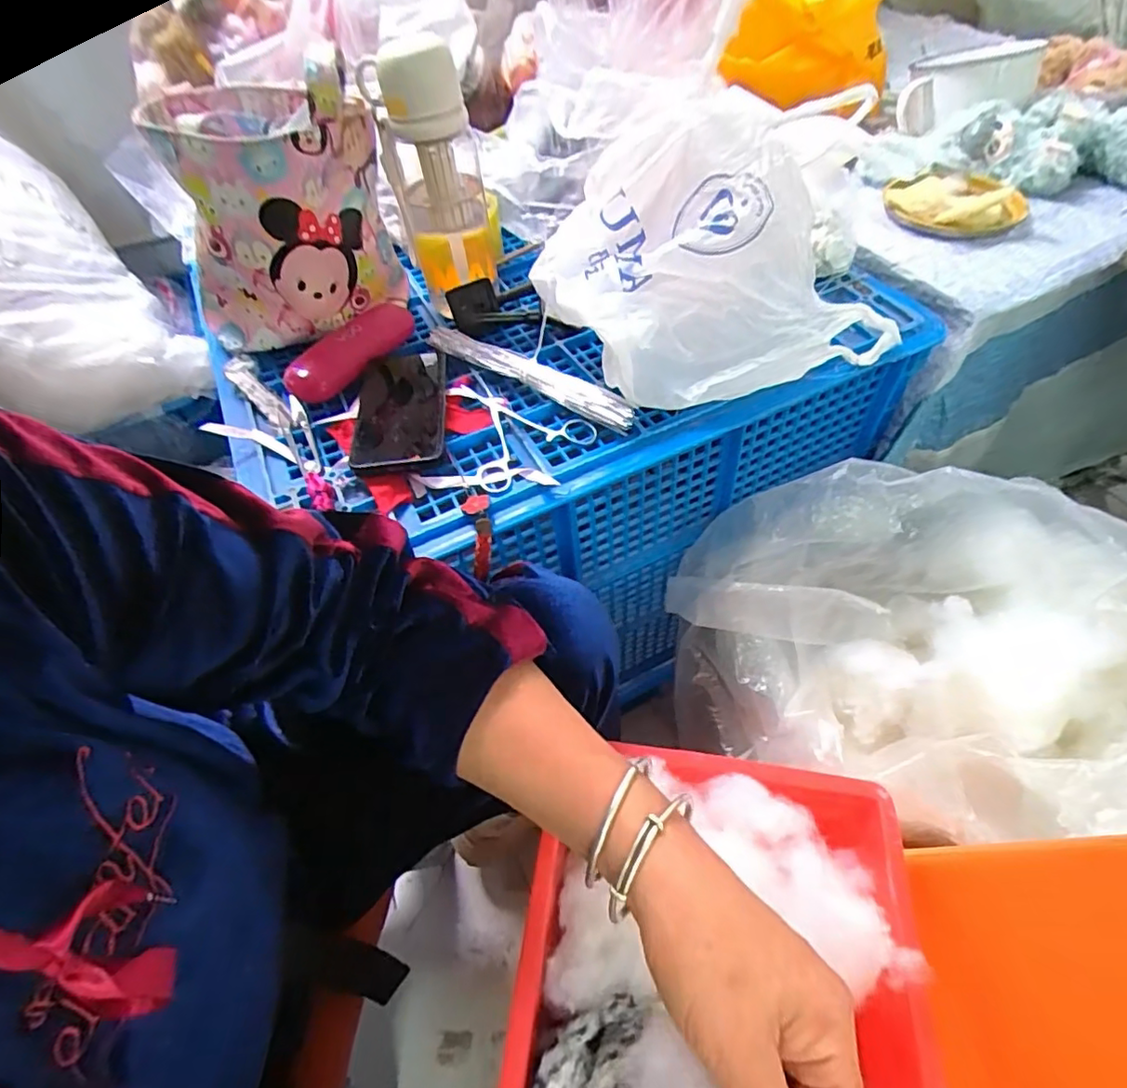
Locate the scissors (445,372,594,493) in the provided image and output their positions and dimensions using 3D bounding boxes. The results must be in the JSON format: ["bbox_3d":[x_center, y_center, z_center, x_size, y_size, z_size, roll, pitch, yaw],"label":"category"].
[{"bbox_3d":[-0.052,-0.112,0.526,0.110,0.019,0.136,-32,57,-17],"label":"scissors"}]

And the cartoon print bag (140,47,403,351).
[{"bbox_3d":[-0.279,-0.323,0.560,0.202,0.195,0.157,-28,56,-14],"label":"cartoon print bag"}]

